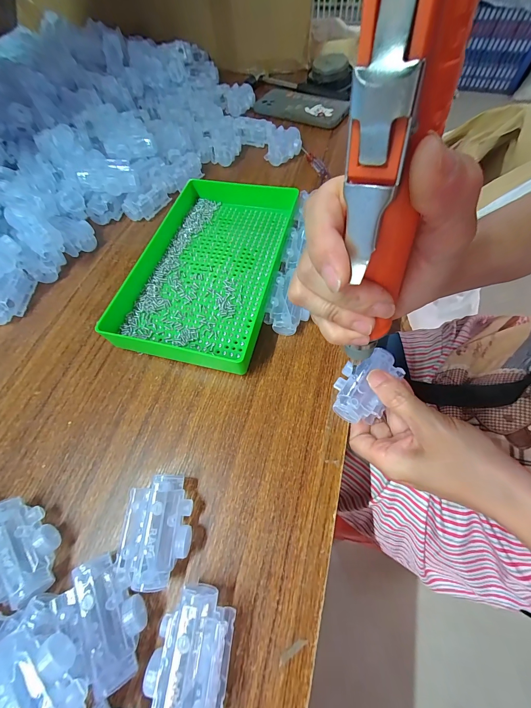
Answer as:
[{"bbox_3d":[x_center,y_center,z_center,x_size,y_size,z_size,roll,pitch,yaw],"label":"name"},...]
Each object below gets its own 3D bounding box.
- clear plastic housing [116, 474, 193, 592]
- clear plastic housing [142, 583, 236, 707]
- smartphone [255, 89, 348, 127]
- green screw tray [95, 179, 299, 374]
[{"bbox_3d":[-0.077,0.128,0.205,0.043,0.030,0.067,-1,63,2],"label":"clear plastic housing"},{"bbox_3d":[-0.046,0.187,0.170,0.045,0.029,0.067,4,63,5],"label":"clear plastic housing"},{"bbox_3d":[0.064,-0.445,0.498,0.164,0.014,0.080,28,67,16],"label":"smartphone"},{"bbox_3d":[-0.065,-0.103,0.319,0.162,0.036,0.245,11,64,8],"label":"green screw tray"}]

